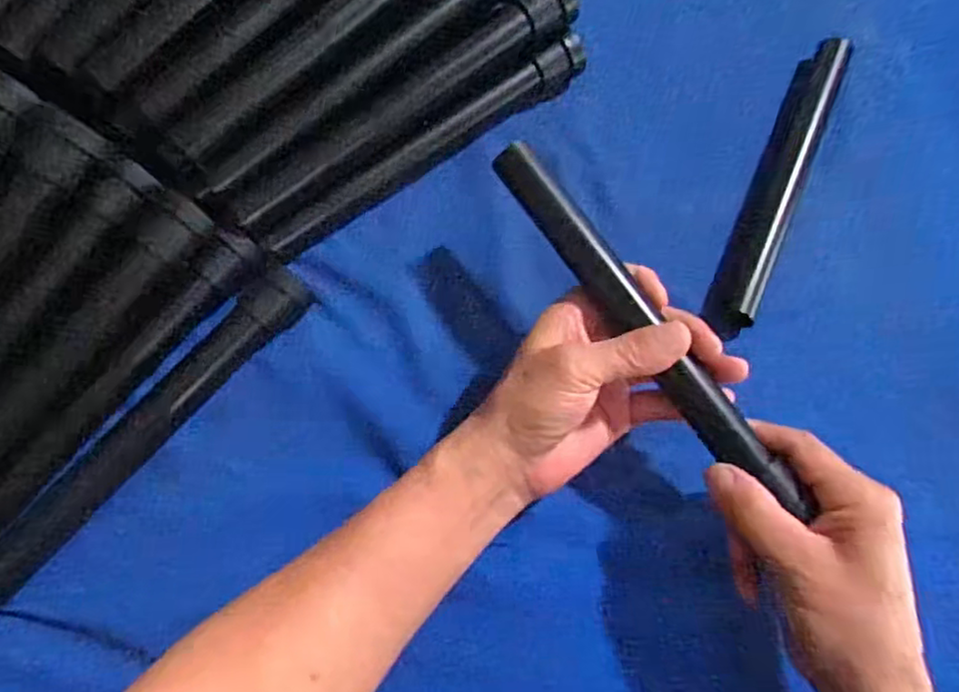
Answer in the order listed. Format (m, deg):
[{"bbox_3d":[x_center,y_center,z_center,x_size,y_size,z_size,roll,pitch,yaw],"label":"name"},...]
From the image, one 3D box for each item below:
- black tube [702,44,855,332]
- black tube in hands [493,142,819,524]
[{"bbox_3d":[0.201,-0.112,0.447,0.024,0.024,0.226,24,75,1],"label":"black tube"},{"bbox_3d":[0.086,-0.013,0.359,0.021,0.021,0.237,-34,80,-8],"label":"black tube in hands"}]

